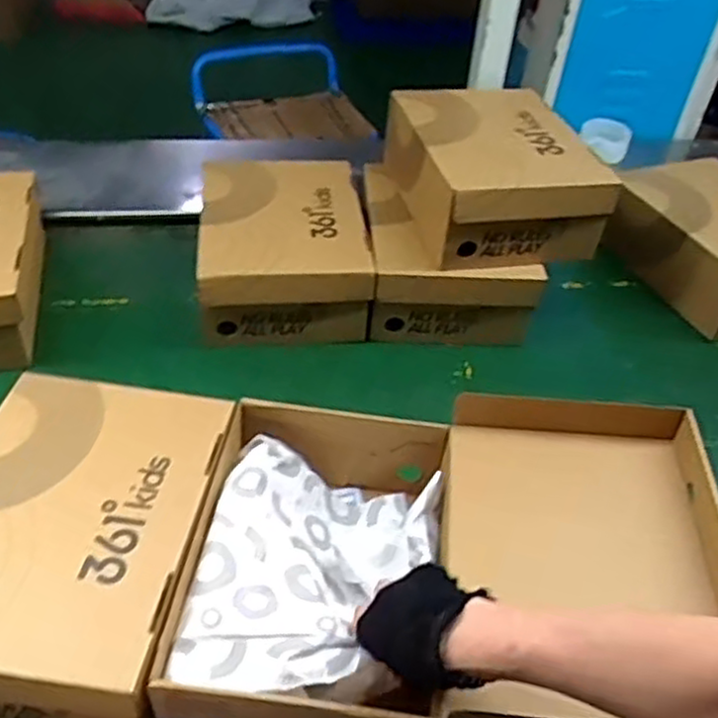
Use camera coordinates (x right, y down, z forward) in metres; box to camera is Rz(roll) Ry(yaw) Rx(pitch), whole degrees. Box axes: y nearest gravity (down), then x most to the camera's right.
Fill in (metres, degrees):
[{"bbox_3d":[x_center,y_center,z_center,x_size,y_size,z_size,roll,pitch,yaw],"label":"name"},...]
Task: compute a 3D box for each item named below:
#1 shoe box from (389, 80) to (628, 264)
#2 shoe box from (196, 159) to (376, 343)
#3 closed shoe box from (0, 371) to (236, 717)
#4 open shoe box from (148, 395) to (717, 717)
[{"bbox_3d":[0.181,-0.248,0.983,0.219,0.126,0.269,-5,40,-13],"label":"shoe box"},{"bbox_3d":[-0.103,-0.155,1.013,0.207,0.126,0.273,0,40,-8],"label":"shoe box"},{"bbox_3d":[-0.241,0.155,0.635,0.208,0.102,0.291,7,39,1],"label":"closed shoe box"},{"bbox_3d":[0.069,0.165,0.620,0.412,0.132,0.293,7,39,1],"label":"open shoe box"}]

